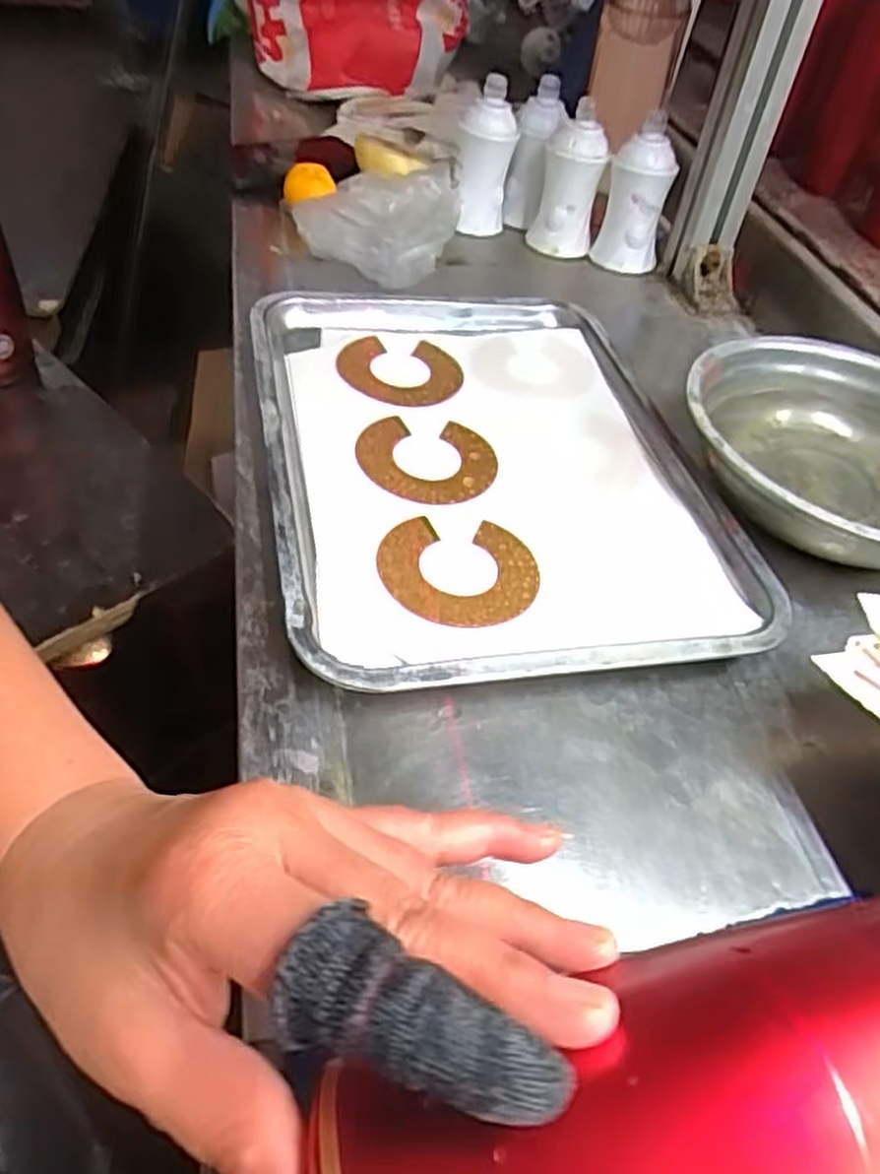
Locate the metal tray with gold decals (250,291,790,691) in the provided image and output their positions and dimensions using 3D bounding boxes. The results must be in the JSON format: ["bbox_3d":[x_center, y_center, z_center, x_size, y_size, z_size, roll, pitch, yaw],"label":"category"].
[{"bbox_3d":[0.026,-0.086,0.472,0.251,0.026,0.334,-6,48,-12],"label":"metal tray with gold decals"}]

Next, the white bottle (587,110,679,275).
[{"bbox_3d":[0.170,-0.337,0.682,0.054,0.106,0.052,11,48,6],"label":"white bottle"}]

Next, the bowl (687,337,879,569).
[{"bbox_3d":[0.249,-0.084,0.486,0.194,0.045,0.195,2,48,-2],"label":"bowl"}]

